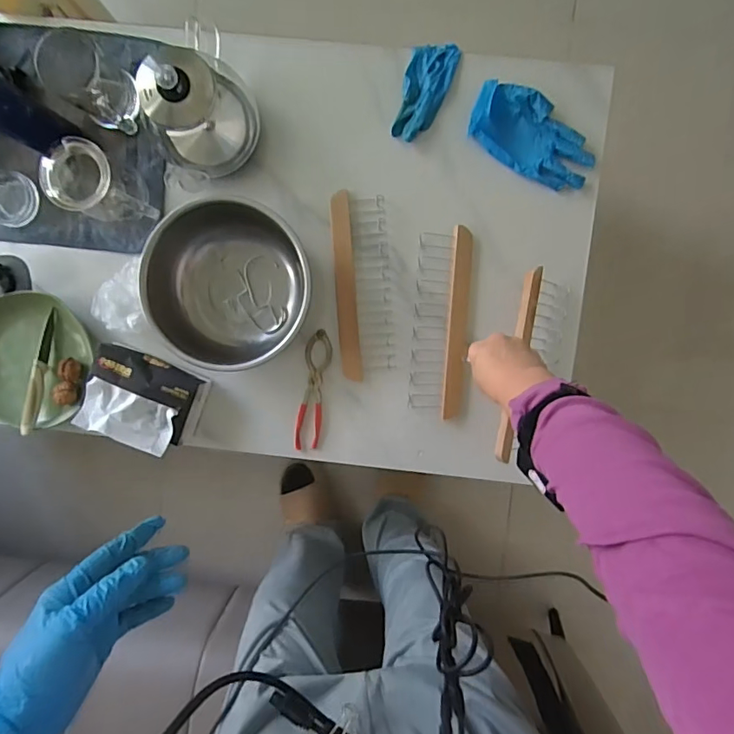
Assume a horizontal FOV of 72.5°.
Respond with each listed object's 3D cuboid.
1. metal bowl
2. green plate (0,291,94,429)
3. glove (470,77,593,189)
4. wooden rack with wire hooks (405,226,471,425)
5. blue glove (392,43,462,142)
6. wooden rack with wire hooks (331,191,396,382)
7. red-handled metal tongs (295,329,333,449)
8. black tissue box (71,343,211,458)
[{"bbox_3d":[-0.189,-0.113,0.694,0.220,0.083,0.213,0,94,7],"label":"metal bowl"},{"bbox_3d":[-0.509,-0.010,0.751,0.202,0.019,0.194,0,94,7],"label":"green plate"},{"bbox_3d":[0.227,-0.315,0.683,0.177,0.032,0.092,34,97,3],"label":"glove"},{"bbox_3d":[0.103,-0.061,0.703,0.077,0.017,0.254,5,94,6],"label":"wooden rack with wire hooks"},{"bbox_3d":[0.082,-0.388,0.700,0.062,0.018,0.141,18,96,5],"label":"blue glove"},{"bbox_3d":[-0.007,-0.115,0.717,0.078,0.025,0.256,-3,93,7],"label":"wooden rack with wire hooks"},{"bbox_3d":[-0.079,0.034,0.741,0.037,0.006,0.175,10,95,6],"label":"red-handled metal tongs"},{"bbox_3d":[-0.326,0.046,0.717,0.151,0.064,0.119,19,96,5],"label":"black tissue box"}]

